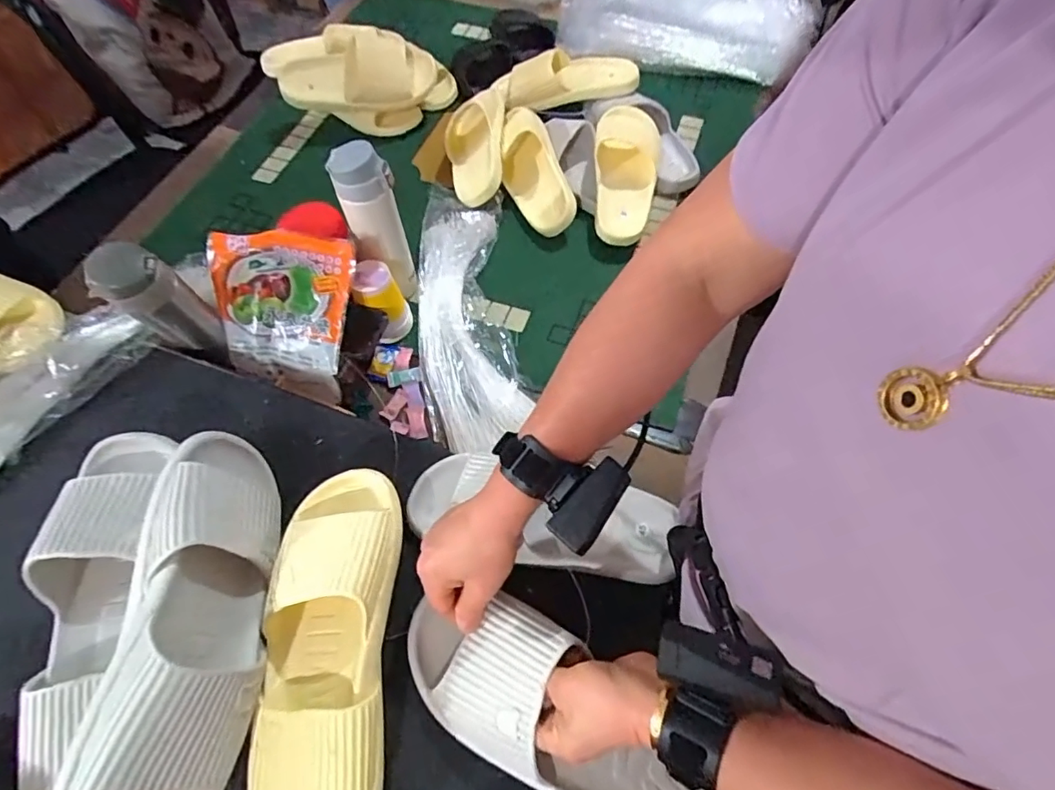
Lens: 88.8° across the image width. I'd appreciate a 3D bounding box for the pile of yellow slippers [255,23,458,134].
[{"bbox_3d":[-0.313,-0.582,0.992,0.333,0.112,0.162,-5,60,-1],"label":"pile of yellow slippers"}]

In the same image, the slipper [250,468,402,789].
[{"bbox_3d":[-0.159,0.202,0.427,0.105,0.076,0.307,0,60,2],"label":"slipper"}]

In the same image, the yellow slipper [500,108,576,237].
[{"bbox_3d":[0.009,-0.369,0.875,0.097,0.069,0.233,-11,61,-5],"label":"yellow slipper"}]

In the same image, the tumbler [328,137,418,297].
[{"bbox_3d":[-0.193,-0.219,0.696,0.055,0.201,0.068,34,66,19],"label":"tumbler"}]

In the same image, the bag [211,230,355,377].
[{"bbox_3d":[-0.301,-0.115,0.648,0.170,0.022,0.161,9,103,0],"label":"bag"}]

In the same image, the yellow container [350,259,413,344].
[{"bbox_3d":[-0.194,-0.126,0.728,0.059,0.100,0.067,29,65,17],"label":"yellow container"}]

